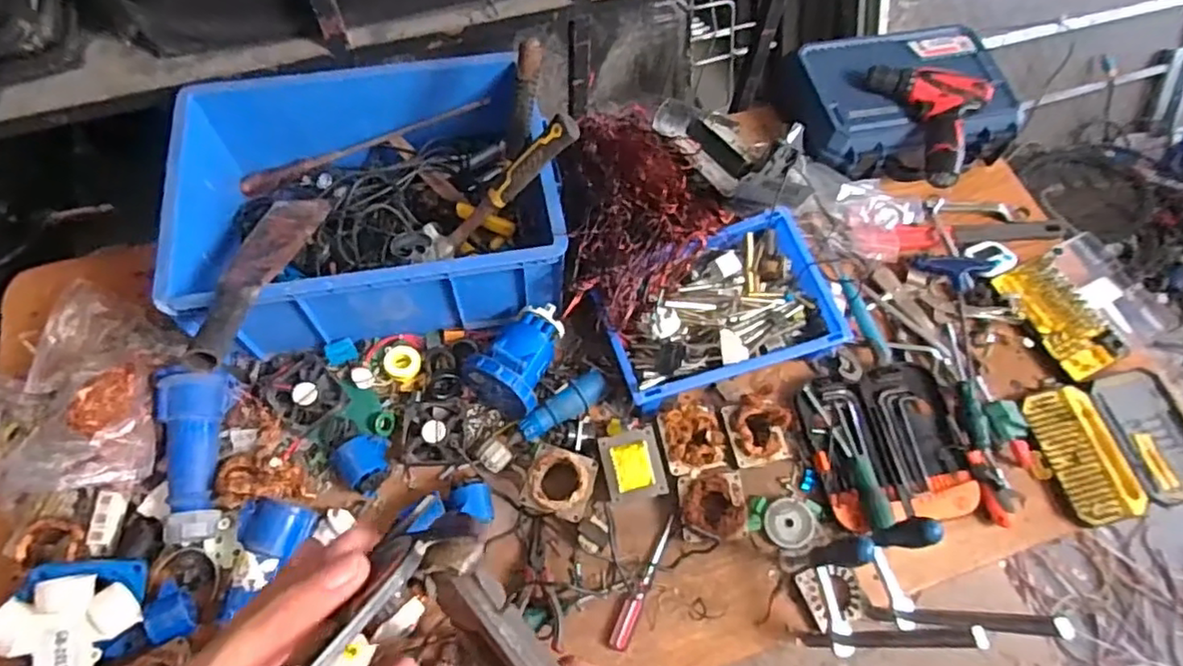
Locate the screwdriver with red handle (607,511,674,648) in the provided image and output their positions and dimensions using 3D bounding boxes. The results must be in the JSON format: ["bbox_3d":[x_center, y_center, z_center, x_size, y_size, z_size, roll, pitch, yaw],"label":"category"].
[{"bbox_3d":[0.061,0.305,0.797,0.026,0.030,0.168,22,64,8],"label":"screwdriver with red handle"}]

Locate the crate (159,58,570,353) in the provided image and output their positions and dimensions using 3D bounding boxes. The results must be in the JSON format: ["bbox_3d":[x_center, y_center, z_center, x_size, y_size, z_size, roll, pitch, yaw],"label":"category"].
[{"bbox_3d":[-0.300,-0.186,0.891,0.466,0.158,0.387,-12,64,-9],"label":"crate"}]

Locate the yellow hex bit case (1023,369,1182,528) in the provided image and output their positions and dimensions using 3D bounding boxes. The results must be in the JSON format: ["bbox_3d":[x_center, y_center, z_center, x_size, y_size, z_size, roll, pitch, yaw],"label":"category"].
[{"bbox_3d":[0.729,0.160,0.904,0.254,0.051,0.185,-11,64,-8],"label":"yellow hex bit case"}]

